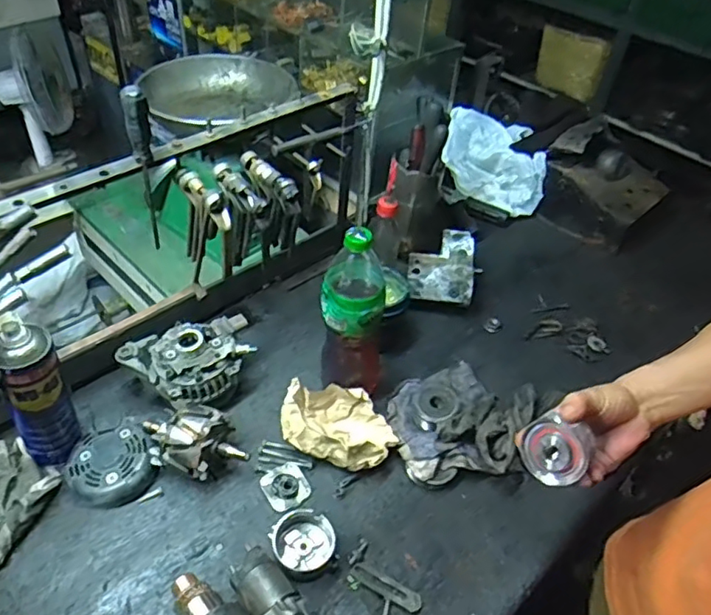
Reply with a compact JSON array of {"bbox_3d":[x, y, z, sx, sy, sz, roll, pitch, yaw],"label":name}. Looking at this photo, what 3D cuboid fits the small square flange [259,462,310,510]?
[{"bbox_3d":[-0.085,0.219,0.726,0.052,0.008,0.056,-21,50,-26],"label":"small square flange"}]

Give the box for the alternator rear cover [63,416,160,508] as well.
[{"bbox_3d":[-0.299,0.194,0.724,0.102,0.038,0.103,-26,52,-30],"label":"alternator rear cover"}]

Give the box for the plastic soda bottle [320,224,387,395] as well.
[{"bbox_3d":[0.000,0.012,0.749,0.084,0.248,0.069,6,43,0],"label":"plastic soda bottle"}]

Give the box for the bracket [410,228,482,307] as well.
[{"bbox_3d":[0.141,-0.070,0.961,0.101,0.025,0.128,3,65,7],"label":"bracket"}]

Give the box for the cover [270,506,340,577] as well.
[{"bbox_3d":[-0.058,0.270,0.672,0.069,0.038,0.068,3,44,-3],"label":"cover"}]

